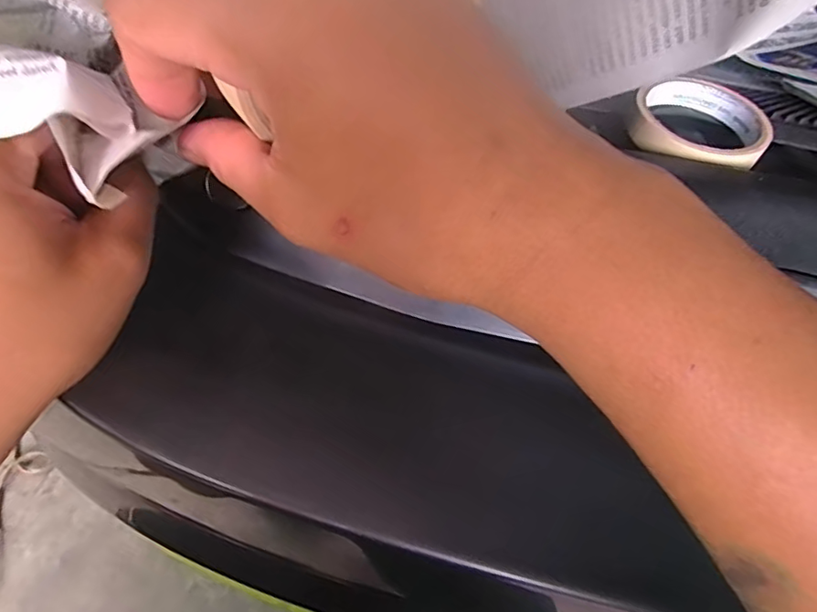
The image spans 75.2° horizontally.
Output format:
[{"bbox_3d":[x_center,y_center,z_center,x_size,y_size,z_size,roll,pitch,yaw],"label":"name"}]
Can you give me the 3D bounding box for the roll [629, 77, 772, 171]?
[{"bbox_3d":[0.196,-0.124,0.358,0.084,0.019,0.100,25,46,17],"label":"roll"}]

